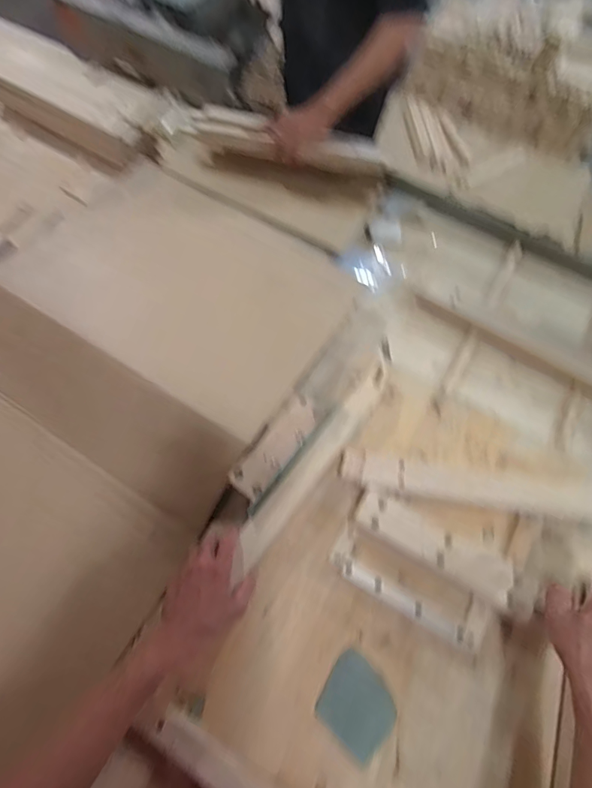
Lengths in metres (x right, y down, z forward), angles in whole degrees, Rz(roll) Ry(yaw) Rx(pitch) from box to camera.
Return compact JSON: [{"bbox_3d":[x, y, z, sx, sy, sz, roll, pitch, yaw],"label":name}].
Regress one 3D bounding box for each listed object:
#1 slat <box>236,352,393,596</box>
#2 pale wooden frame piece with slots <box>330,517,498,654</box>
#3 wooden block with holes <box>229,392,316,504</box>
[{"bbox_3d":[0.038,0.088,0.638,0.046,0.017,0.385,40,69,-2],"label":"slat"},{"bbox_3d":[0.157,0.270,0.592,0.226,0.035,0.071,30,68,10],"label":"pale wooden frame piece with slots"},{"bbox_3d":[-0.030,0.077,0.626,0.055,0.027,0.161,34,68,12],"label":"wooden block with holes"}]

